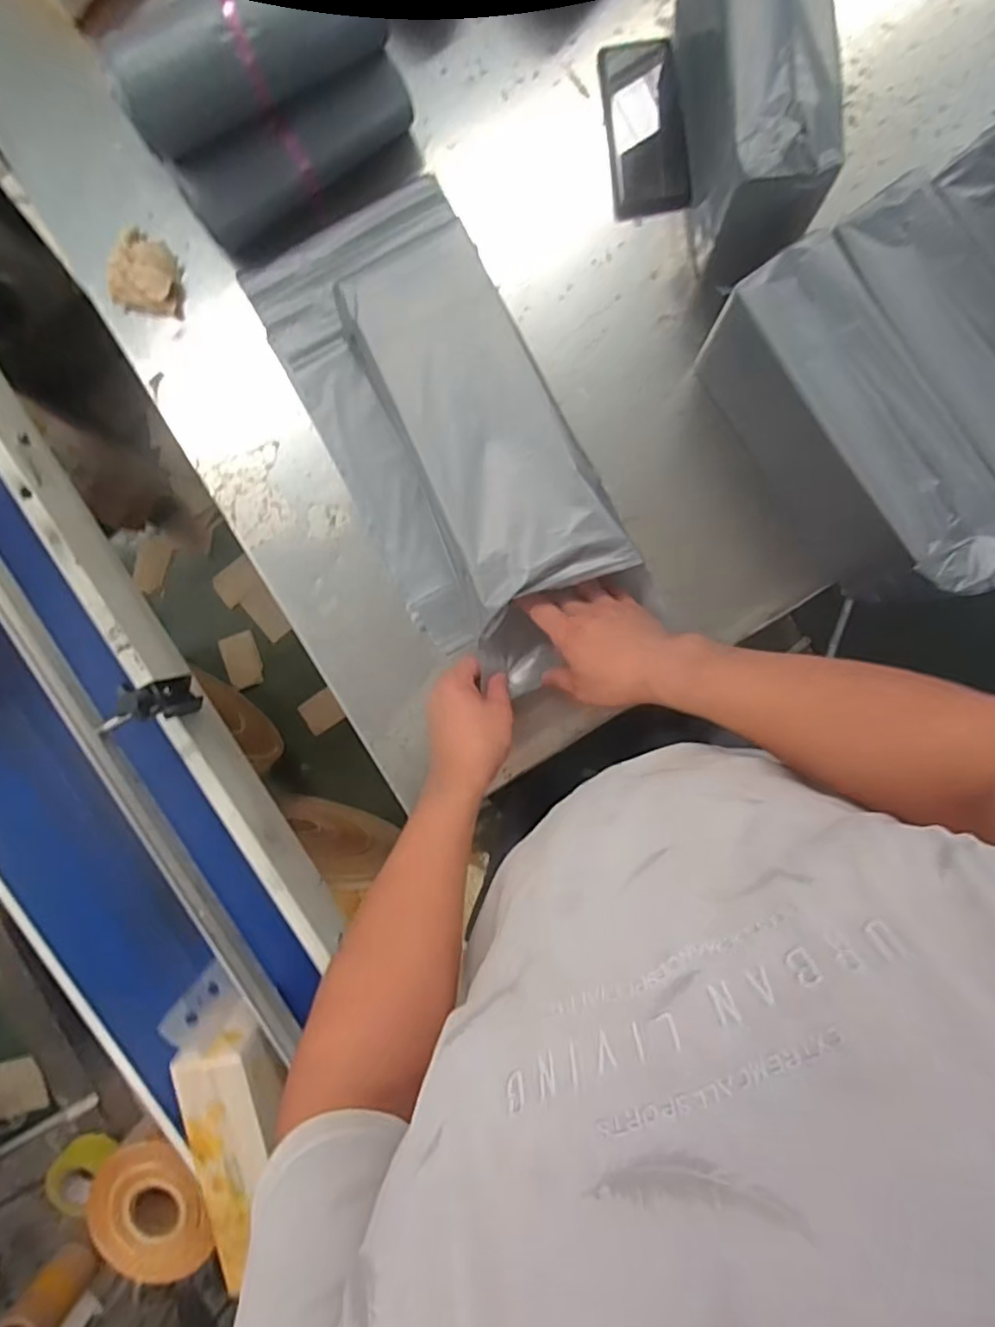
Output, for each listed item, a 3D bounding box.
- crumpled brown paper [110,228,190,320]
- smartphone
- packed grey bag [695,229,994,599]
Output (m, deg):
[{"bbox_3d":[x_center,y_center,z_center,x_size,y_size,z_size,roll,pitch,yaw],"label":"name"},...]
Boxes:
[{"bbox_3d":[-0.363,-0.407,0.672,0.082,0.021,0.074,22,91,2],"label":"crumpled brown paper"},{"bbox_3d":[0.151,-0.550,0.658,0.075,0.014,0.168,-7,93,17],"label":"smartphone"},{"bbox_3d":[0.318,-0.197,0.577,0.088,0.151,0.317,-32,89,2],"label":"packed grey bag"}]

